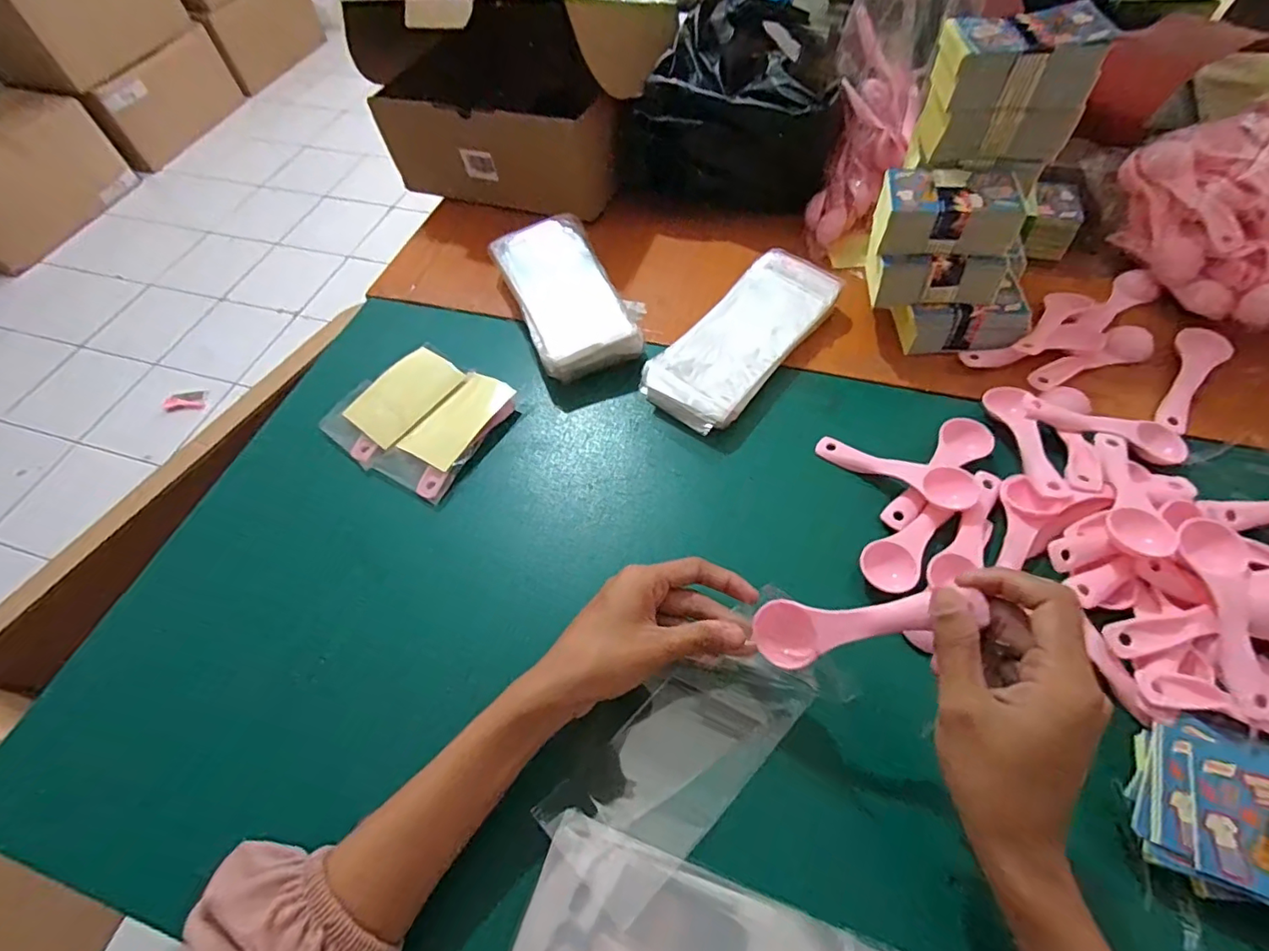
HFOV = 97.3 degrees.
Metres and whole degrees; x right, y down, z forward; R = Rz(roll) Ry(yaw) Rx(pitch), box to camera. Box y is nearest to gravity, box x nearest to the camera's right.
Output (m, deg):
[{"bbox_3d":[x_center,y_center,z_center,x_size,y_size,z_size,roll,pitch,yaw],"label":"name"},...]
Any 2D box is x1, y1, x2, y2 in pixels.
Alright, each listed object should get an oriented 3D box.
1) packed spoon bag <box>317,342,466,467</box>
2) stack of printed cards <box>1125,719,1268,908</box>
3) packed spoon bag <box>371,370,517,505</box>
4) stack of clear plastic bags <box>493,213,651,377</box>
[{"bbox_3d":[-0.206,-0.065,0.480,0.066,0.022,0.114,34,66,22],"label":"packed spoon bag"},{"bbox_3d":[0.315,0.174,0.277,0.113,0.018,0.088,24,62,21],"label":"stack of printed cards"},{"bbox_3d":[-0.152,-0.038,0.470,0.064,0.012,0.123,26,63,18],"label":"packed spoon bag"},{"bbox_3d":[-0.063,-0.168,0.524,0.098,0.046,0.187,-22,59,-10],"label":"stack of clear plastic bags"}]

